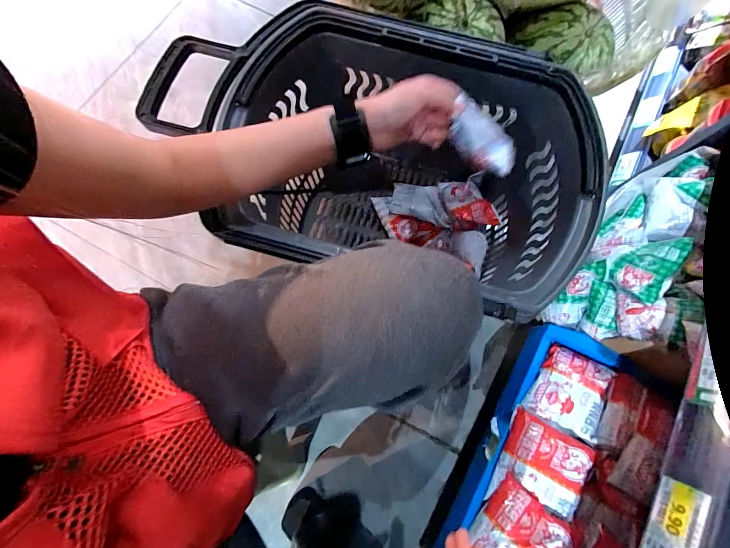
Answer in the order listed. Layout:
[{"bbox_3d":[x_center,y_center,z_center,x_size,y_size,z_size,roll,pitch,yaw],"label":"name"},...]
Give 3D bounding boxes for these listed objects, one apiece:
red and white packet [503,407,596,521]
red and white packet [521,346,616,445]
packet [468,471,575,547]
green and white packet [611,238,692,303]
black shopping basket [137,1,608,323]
[{"bbox_3d":[0.254,0.265,0.471,0.104,0.016,0.096,26,78,27],"label":"red and white packet"},{"bbox_3d":[0.315,0.178,0.512,0.093,0.035,0.117,23,74,30],"label":"red and white packet"},{"bbox_3d":[0.201,0.363,0.441,0.128,0.026,0.105,-44,59,-12],"label":"packet"},{"bbox_3d":[0.407,-0.014,0.477,0.071,0.041,0.099,36,107,34],"label":"green and white packet"},{"bbox_3d":[0.002,-0.136,0.590,0.591,0.360,0.370,16,76,2],"label":"black shopping basket"}]

